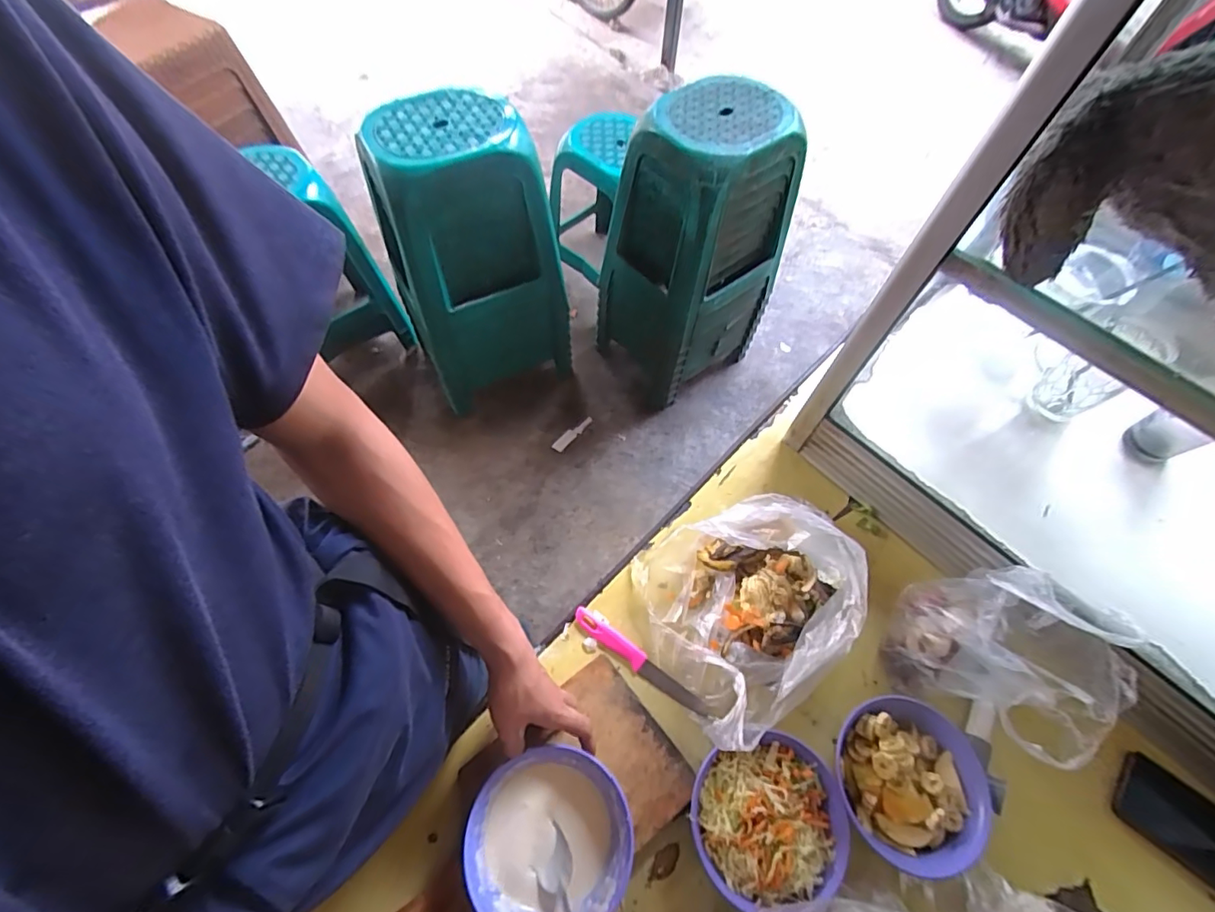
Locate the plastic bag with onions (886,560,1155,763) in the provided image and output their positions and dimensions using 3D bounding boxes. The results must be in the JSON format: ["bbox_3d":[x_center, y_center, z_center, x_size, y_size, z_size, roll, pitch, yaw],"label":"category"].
[{"bbox_3d":[0.409,0.210,0.531,0.182,0.155,0.120,35,67,16],"label":"plastic bag with onions"}]

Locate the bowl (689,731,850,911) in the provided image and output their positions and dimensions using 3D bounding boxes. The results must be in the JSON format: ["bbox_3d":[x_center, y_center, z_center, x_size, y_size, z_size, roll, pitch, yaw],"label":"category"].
[{"bbox_3d":[0.153,0.345,0.506,0.144,0.058,0.125,-8,63,-5],"label":"bowl"}]

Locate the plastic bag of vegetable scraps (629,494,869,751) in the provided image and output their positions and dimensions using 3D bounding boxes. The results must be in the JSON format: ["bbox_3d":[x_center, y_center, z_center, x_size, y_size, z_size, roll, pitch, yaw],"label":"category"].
[{"bbox_3d":[0.152,0.147,0.563,0.231,0.141,0.211,-30,67,-15],"label":"plastic bag of vegetable scraps"}]

